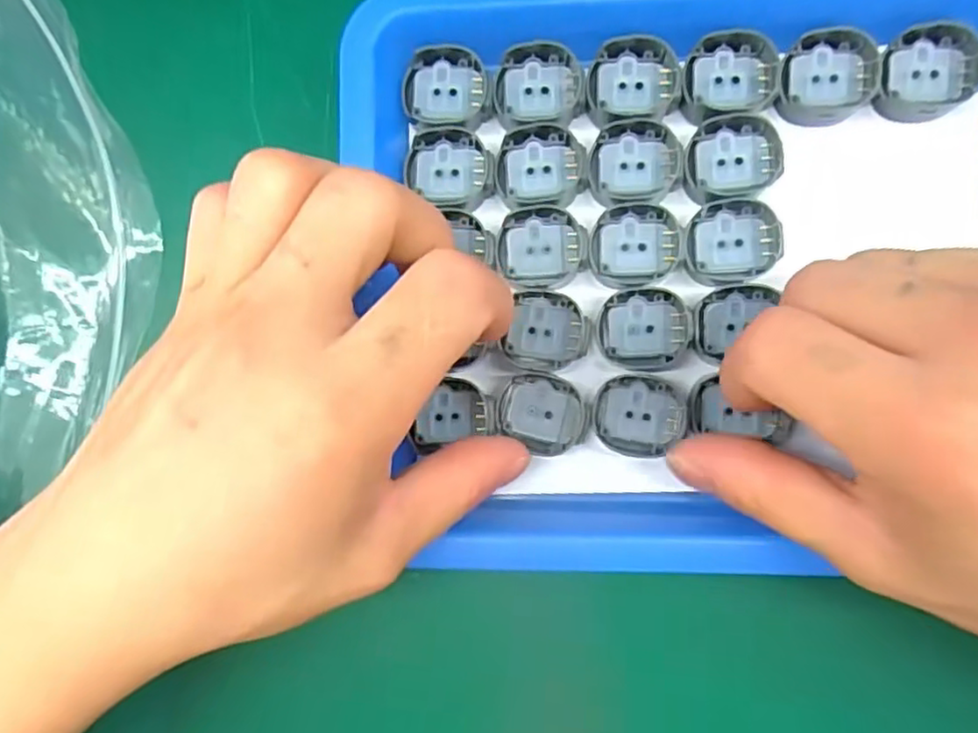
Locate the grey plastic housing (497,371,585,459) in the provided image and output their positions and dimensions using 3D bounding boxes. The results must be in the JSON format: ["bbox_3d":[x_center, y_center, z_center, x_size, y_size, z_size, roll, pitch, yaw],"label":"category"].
[{"bbox_3d":[0.016,0.015,0.211,0.026,0.004,0.025,4,87,5],"label":"grey plastic housing"}]

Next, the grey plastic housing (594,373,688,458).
[{"bbox_3d":[0.047,0.015,0.208,0.027,0.004,0.025,3,87,5],"label":"grey plastic housing"}]

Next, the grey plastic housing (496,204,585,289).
[{"bbox_3d":[0.016,-0.038,0.211,0.027,0.006,0.025,3,87,5],"label":"grey plastic housing"}]

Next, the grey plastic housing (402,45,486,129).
[{"bbox_3d":[-0.014,-0.090,0.214,0.026,0.005,0.025,2,87,5],"label":"grey plastic housing"}]

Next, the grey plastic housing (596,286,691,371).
[{"bbox_3d":[0.048,-0.012,0.208,0.028,0.005,0.025,0,87,5],"label":"grey plastic housing"}]

